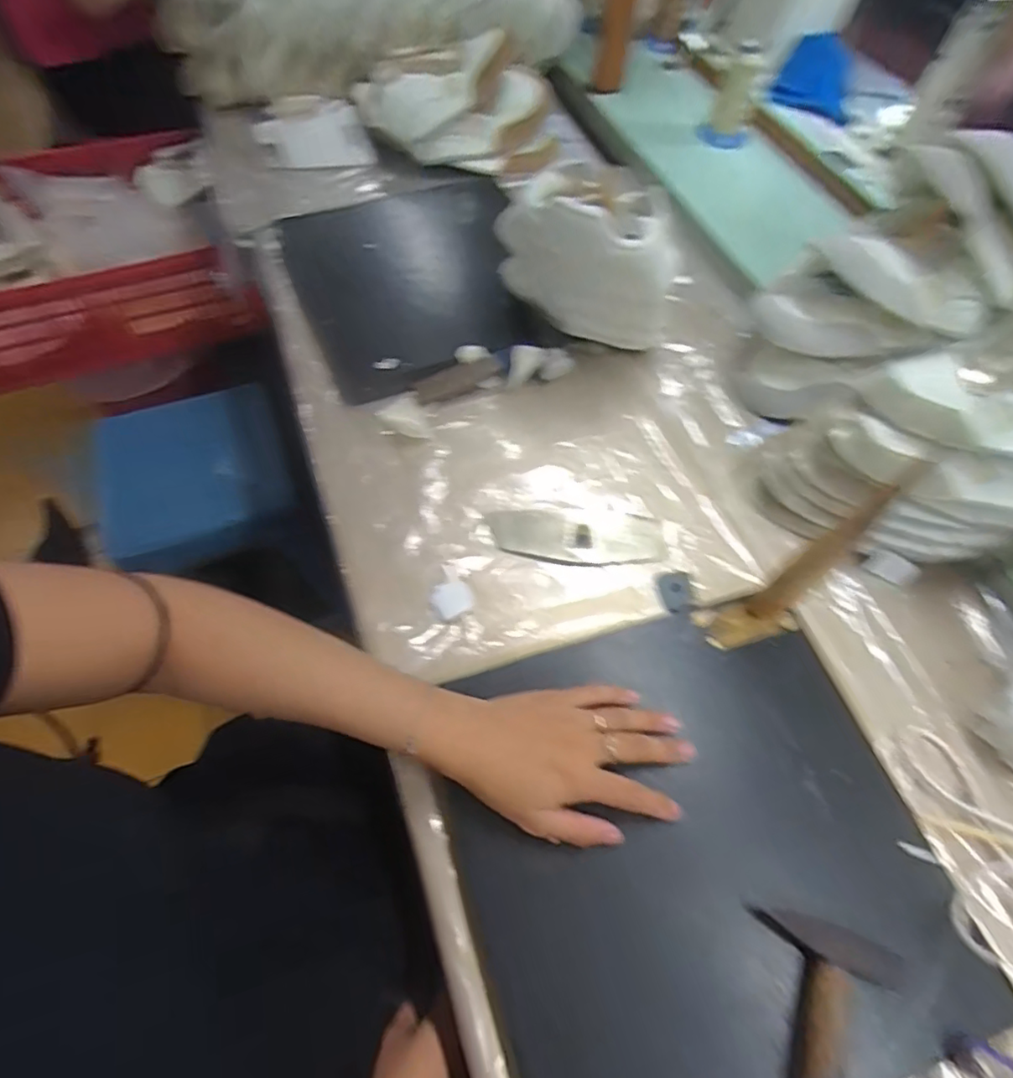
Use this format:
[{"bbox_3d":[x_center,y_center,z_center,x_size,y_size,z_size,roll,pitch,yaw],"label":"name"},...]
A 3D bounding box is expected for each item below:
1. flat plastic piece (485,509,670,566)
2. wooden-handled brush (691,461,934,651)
[{"bbox_3d":[0.066,-0.004,0.525,0.158,0.006,0.053,5,61,0],"label":"flat plastic piece"},{"bbox_3d":[0.202,0.025,0.398,0.080,0.176,0.033,-12,62,-9],"label":"wooden-handled brush"}]

